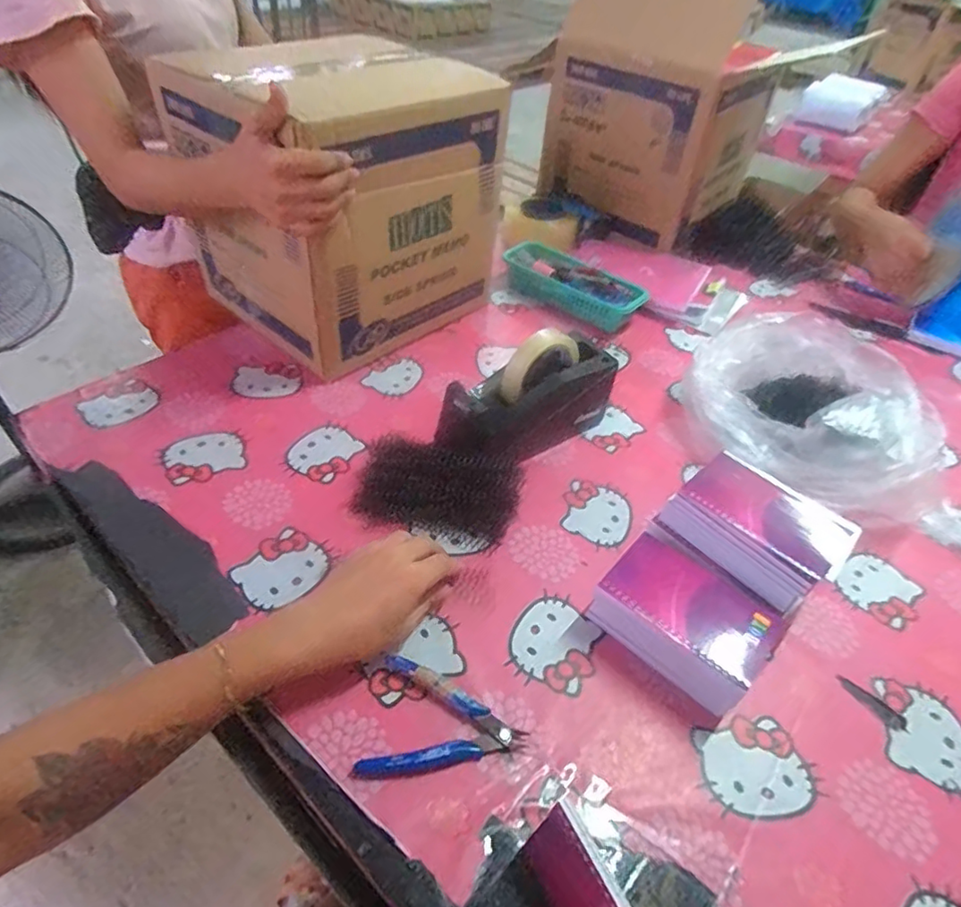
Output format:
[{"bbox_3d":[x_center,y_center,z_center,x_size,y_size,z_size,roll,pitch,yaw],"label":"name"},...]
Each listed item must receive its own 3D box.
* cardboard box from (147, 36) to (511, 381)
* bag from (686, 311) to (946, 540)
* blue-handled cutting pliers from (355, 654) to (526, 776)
[{"bbox_3d":[-0.172,-0.330,0.760,0.326,0.296,0.291,-33,56,-33],"label":"cardboard box"},{"bbox_3d":[0.365,-0.048,0.651,0.211,0.141,0.255,-4,45,-11],"label":"bag"},{"bbox_3d":[-0.025,0.202,0.439,0.116,0.013,0.086,8,44,2],"label":"blue-handled cutting pliers"}]

